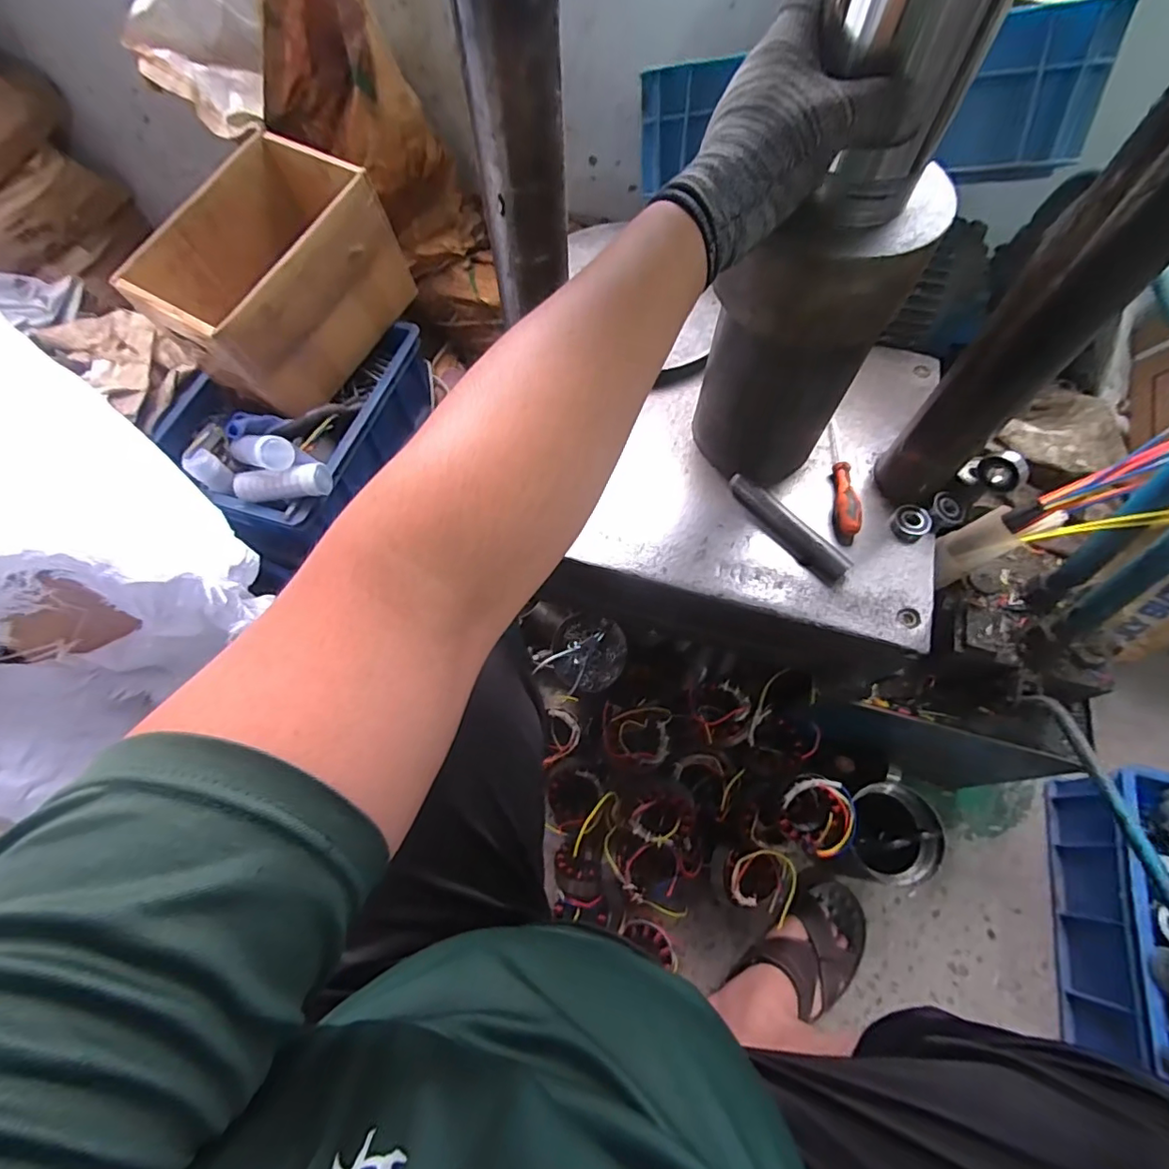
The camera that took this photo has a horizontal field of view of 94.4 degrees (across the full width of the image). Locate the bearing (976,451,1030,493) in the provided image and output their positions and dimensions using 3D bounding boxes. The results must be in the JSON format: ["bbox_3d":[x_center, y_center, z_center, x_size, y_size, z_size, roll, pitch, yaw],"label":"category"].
[{"bbox_3d":[0.389,-0.103,0.504,0.022,0.036,0.038,-10,65,-4],"label":"bearing"}]

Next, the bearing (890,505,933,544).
[{"bbox_3d":[0.324,-0.061,0.537,0.036,0.013,0.033,-33,69,-14],"label":"bearing"}]

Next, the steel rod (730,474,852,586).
[{"bbox_3d":[0.199,-0.056,0.535,0.025,0.021,0.138,-35,69,-15],"label":"steel rod"}]

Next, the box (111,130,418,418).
[{"bbox_3d":[-0.446,-0.430,0.788,0.206,0.212,0.303,26,68,12],"label":"box"}]

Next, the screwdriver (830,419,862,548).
[{"bbox_3d":[0.267,-0.113,0.556,0.019,0.025,0.152,8,65,4],"label":"screwdriver"}]

